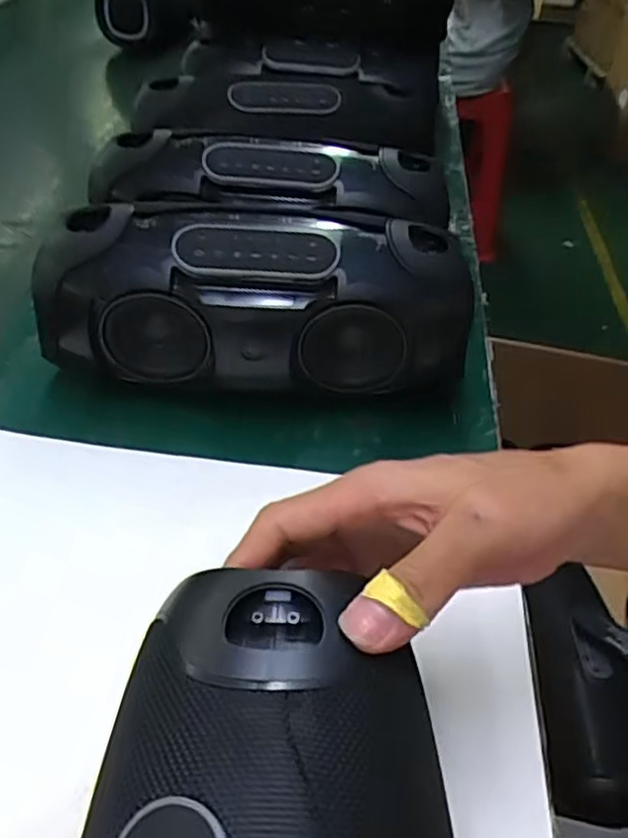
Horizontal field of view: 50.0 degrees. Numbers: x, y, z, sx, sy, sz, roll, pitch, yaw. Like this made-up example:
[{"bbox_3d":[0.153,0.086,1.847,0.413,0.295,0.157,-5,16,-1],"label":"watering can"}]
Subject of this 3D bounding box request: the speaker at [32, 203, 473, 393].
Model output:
[{"bbox_3d":[-0.041,-0.073,0.476,0.288,0.124,0.092,4,43,1],"label":"speaker"}]

